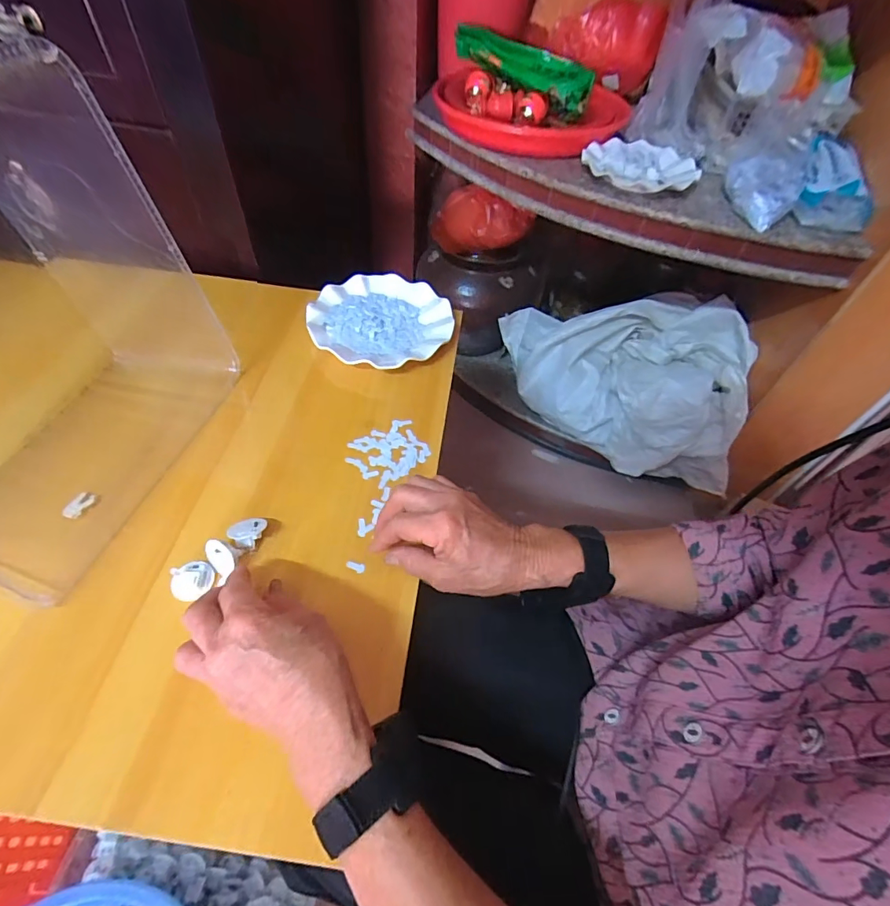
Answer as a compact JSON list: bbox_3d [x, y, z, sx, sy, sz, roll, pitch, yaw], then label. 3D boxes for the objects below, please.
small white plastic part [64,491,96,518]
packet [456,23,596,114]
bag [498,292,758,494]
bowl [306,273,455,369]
[{"bbox_3d":[-0.337,0.048,0.427,0.014,0.005,0.027,20,53,11],"label":"small white plastic part"},{"bbox_3d":[0.131,-0.684,0.825,0.286,0.072,0.057,36,58,21],"label":"packet"},{"bbox_3d":[0.364,-0.170,1.011,0.504,0.255,0.305,14,52,6],"label":"bag"},{"bbox_3d":[-0.084,-0.174,0.618,0.179,0.027,0.177,2,52,-3],"label":"bowl"}]

